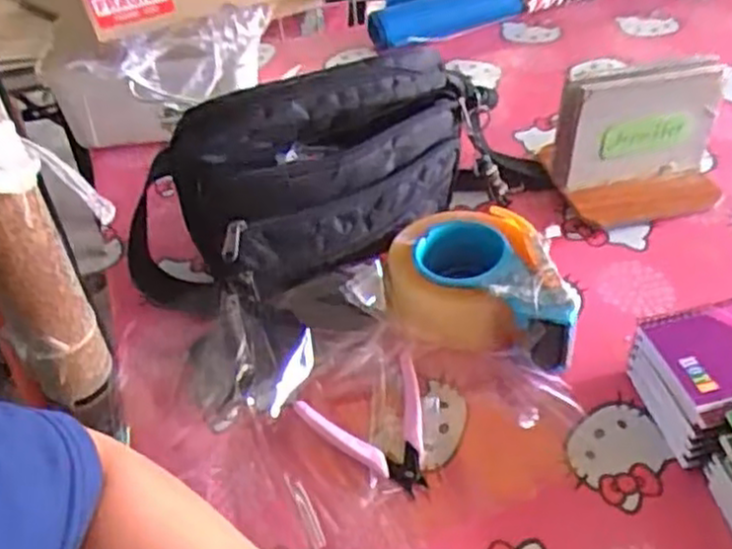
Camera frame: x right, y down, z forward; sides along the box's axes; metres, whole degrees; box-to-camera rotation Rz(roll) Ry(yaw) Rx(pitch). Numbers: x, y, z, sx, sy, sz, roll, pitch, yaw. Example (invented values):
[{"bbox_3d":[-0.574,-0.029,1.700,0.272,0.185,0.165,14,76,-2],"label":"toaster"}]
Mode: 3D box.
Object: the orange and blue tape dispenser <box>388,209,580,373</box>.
[{"bbox_3d":[0.085,0.012,0.643,0.126,0.067,0.167,-13,44,-7],"label":"orange and blue tape dispenser"}]

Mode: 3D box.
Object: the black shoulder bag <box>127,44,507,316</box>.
[{"bbox_3d":[-0.032,-0.077,0.670,0.365,0.185,0.122,-16,45,-10],"label":"black shoulder bag"}]

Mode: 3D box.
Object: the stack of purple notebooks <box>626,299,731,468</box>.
[{"bbox_3d":[0.273,0.069,0.567,0.140,0.065,0.104,-16,45,-10],"label":"stack of purple notebooks"}]

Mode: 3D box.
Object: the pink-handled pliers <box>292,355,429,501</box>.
[{"bbox_3d":[0.010,0.117,0.570,0.093,0.026,0.103,-21,46,-15],"label":"pink-handled pliers"}]

